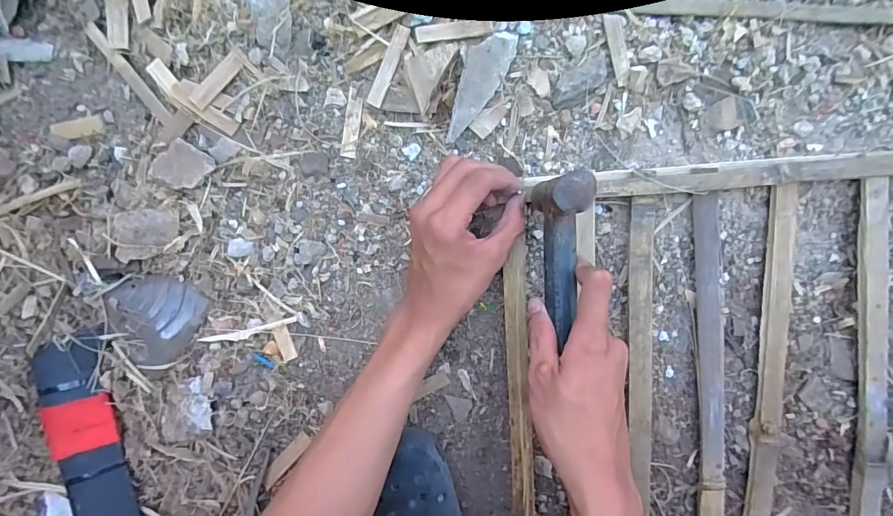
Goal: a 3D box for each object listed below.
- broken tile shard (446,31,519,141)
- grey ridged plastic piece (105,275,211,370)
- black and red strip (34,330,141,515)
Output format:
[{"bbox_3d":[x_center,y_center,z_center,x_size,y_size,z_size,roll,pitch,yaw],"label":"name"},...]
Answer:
[{"bbox_3d":[0.026,-0.157,0.401,0.042,0.007,0.104,20,101,-17],"label":"broken tile shard"},{"bbox_3d":[-0.286,0.063,0.429,0.078,0.022,0.087,20,96,1],"label":"grey ridged plastic piece"},{"bbox_3d":[-0.347,0.225,0.446,0.064,0.035,0.303,-7,96,4],"label":"black and red strip"}]

